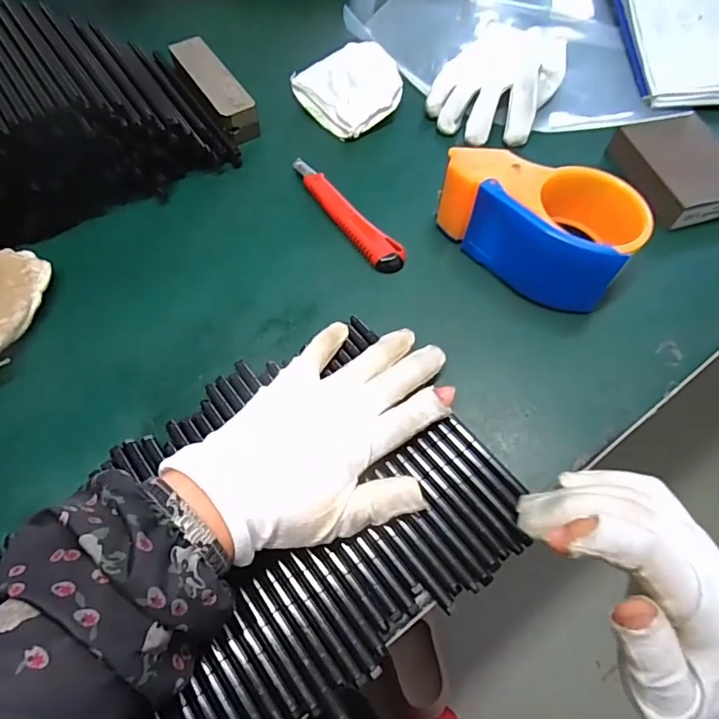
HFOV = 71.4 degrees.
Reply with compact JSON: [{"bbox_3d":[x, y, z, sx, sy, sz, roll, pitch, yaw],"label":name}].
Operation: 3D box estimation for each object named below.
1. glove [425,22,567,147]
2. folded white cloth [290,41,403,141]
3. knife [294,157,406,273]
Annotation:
[{"bbox_3d":[0.127,-0.256,0.450,0.098,0.025,0.150,27,65,14],"label":"glove"},{"bbox_3d":[-0.006,-0.241,0.443,0.079,0.022,0.081,-32,70,-14],"label":"folded white cloth"},{"bbox_3d":[-0.014,-0.115,0.385,0.023,0.012,0.133,-35,67,-17],"label":"knife"}]

